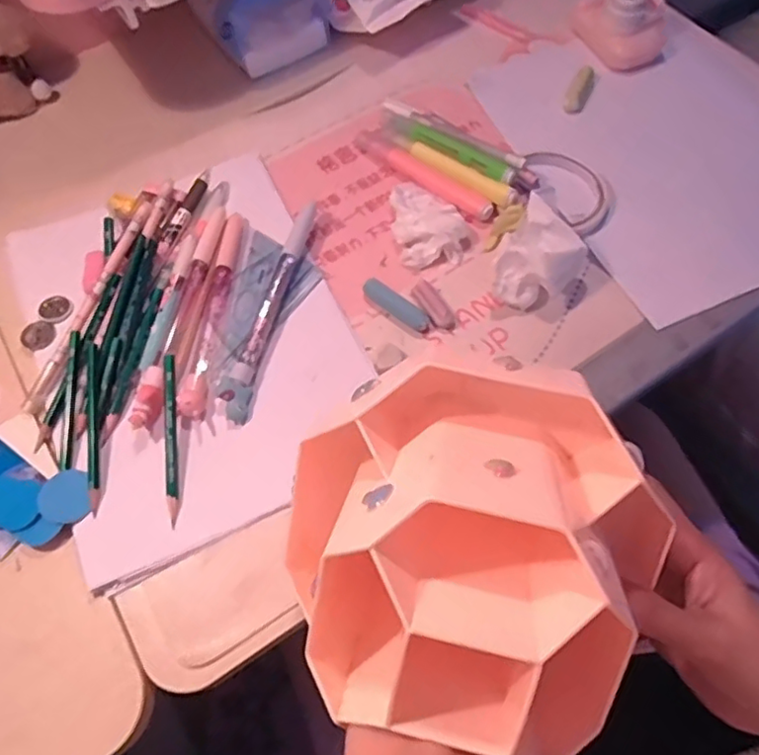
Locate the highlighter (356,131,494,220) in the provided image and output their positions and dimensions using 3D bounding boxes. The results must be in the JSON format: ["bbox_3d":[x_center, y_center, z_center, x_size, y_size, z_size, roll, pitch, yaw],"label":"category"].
[{"bbox_3d":[0.035,-0.165,0.490,0.136,0.014,0.016,39,71,20],"label":"highlighter"}]

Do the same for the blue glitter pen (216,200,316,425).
[{"bbox_3d":[-0.079,-0.054,0.439,0.019,0.017,0.181,11,64,9],"label":"blue glitter pen"}]

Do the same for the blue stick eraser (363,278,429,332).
[{"bbox_3d":[0.013,-0.053,0.440,0.055,0.012,0.017,37,71,19],"label":"blue stick eraser"}]

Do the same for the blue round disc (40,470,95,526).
[{"bbox_3d":[-0.197,0.075,0.380,0.030,0.006,0.033,-1,63,3],"label":"blue round disc"}]

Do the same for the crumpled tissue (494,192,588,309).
[{"bbox_3d":[0.113,-0.084,0.427,0.054,0.045,0.070,22,66,14],"label":"crumpled tissue"}]

